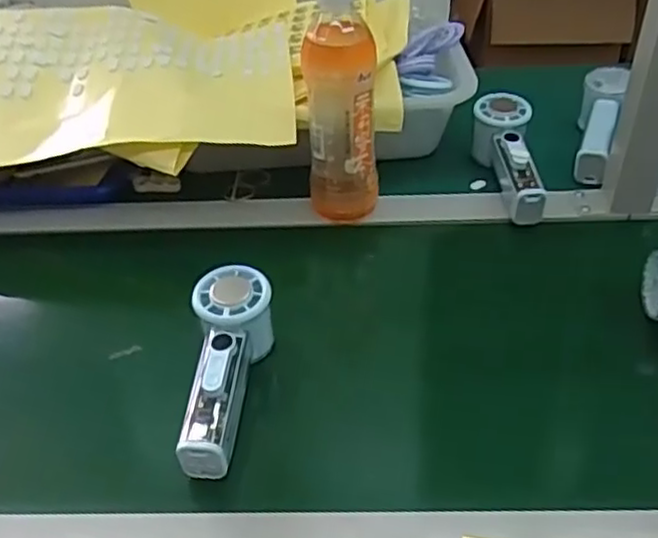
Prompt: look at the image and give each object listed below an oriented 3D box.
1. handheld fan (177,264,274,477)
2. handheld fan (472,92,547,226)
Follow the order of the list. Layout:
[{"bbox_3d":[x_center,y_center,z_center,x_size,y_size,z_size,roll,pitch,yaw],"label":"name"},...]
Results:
[{"bbox_3d":[-0.076,0.074,0.498,0.053,0.052,0.155,3,54,6],"label":"handheld fan"},{"bbox_3d":[0.182,-0.105,0.685,0.049,0.059,0.150,-5,55,-3],"label":"handheld fan"}]

